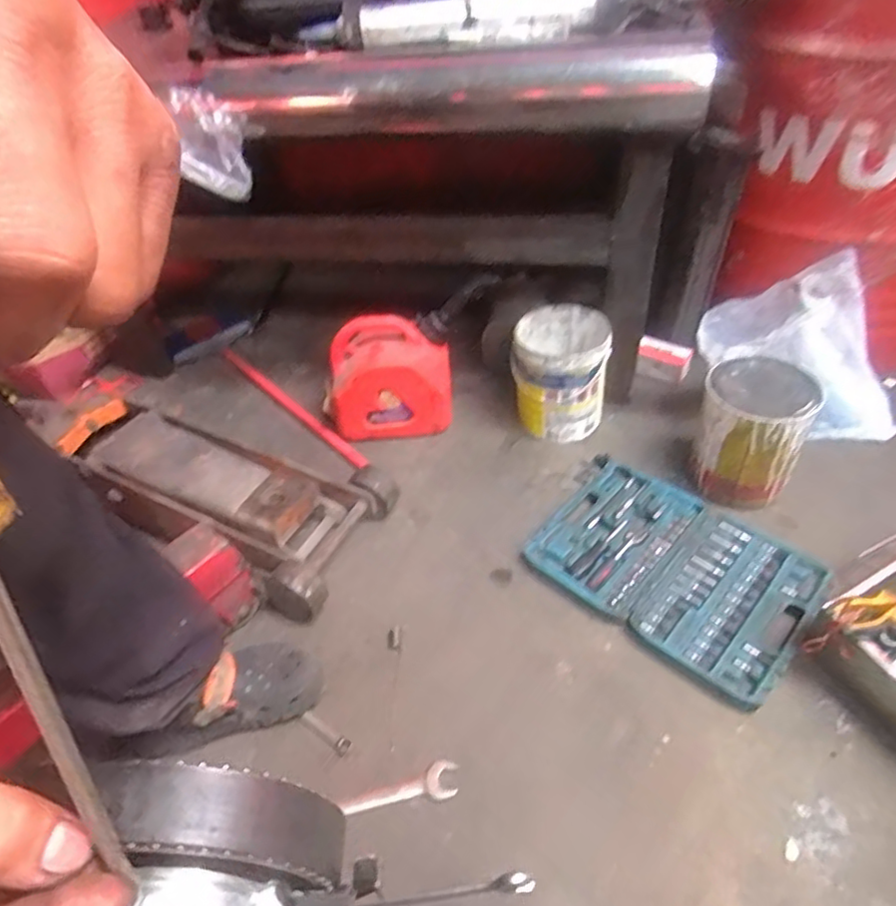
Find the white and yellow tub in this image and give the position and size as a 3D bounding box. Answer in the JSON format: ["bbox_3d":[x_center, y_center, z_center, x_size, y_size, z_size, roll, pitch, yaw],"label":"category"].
[{"bbox_3d":[0.218,-0.152,1.234,0.180,0.207,0.191,4,45,12],"label":"white and yellow tub"}]

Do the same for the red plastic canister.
[{"bbox_3d":[-0.115,-0.137,1.233,0.235,0.237,0.133,-7,43,1],"label":"red plastic canister"}]

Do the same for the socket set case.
[{"bbox_3d":[0.351,0.178,0.997,0.398,0.032,0.286,31,56,34],"label":"socket set case"}]

